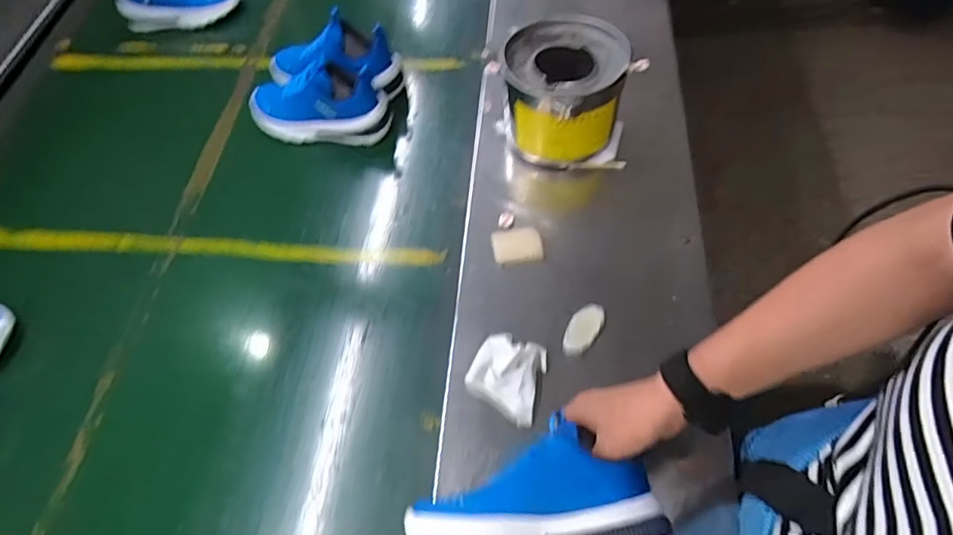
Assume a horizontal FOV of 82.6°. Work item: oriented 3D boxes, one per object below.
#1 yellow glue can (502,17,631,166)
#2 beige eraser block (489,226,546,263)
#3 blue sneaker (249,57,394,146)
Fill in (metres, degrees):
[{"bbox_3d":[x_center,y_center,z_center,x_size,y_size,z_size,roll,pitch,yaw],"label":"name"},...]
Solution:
[{"bbox_3d":[0.103,-0.203,0.662,0.137,0.123,0.152,11,60,10],"label":"yellow glue can"},{"bbox_3d":[0.047,-0.027,0.620,0.057,0.010,0.043,-9,59,-2],"label":"beige eraser block"},{"bbox_3d":[-0.220,-0.231,0.740,0.191,0.091,0.088,14,61,11],"label":"blue sneaker"}]

